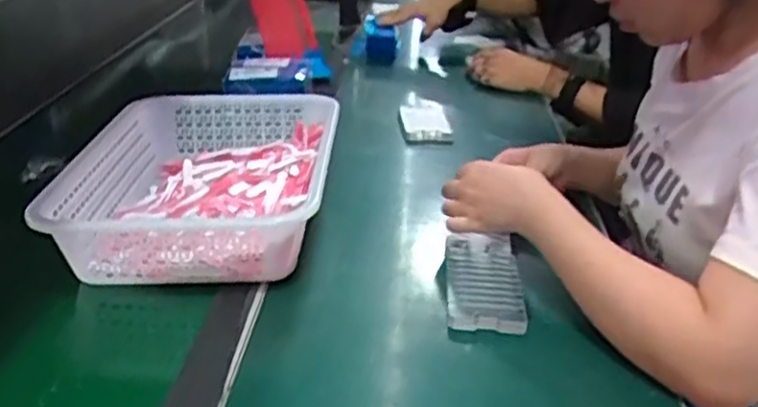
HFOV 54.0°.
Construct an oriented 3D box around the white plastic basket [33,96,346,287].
[{"bbox_3d":[-0.182,-0.029,0.817,0.254,0.082,0.339,0,26,0],"label":"white plastic basket"}]

